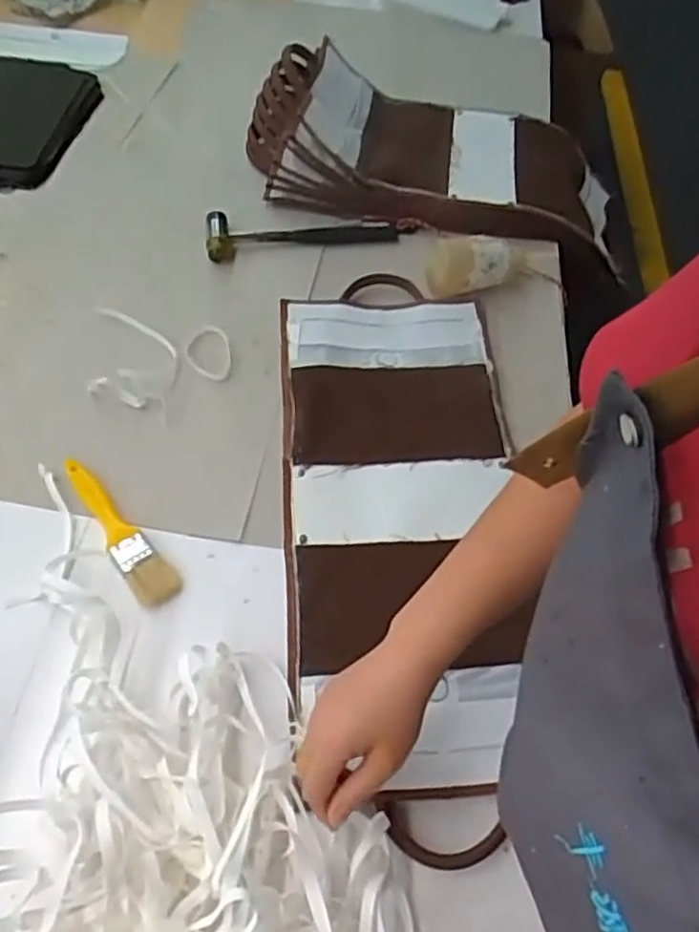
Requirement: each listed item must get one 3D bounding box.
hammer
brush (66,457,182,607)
[{"bbox_3d":[-0.062,-0.301,0.907,0.241,0.028,0.062,-8,57,-11],"label":"hammer"},{"bbox_3d":[-0.216,0.056,0.654,0.036,0.013,0.176,-33,64,-25],"label":"brush"}]

